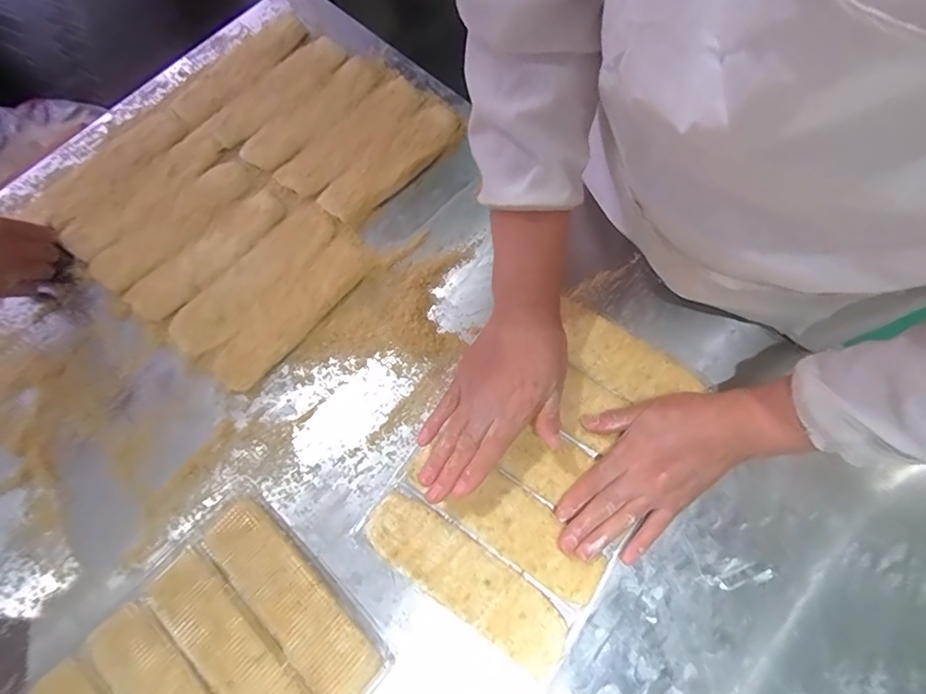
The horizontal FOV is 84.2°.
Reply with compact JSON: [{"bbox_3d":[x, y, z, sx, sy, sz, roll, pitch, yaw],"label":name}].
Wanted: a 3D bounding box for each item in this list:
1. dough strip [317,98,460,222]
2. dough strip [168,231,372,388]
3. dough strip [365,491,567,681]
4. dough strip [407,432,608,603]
[{"bbox_3d":[-0.079,-0.211,0.577,0.058,0.010,0.184,41,77,13],"label":"dough strip"},{"bbox_3d":[-0.173,-0.038,0.525,0.054,0.009,0.192,39,77,13],"label":"dough strip"},{"bbox_3d":[0.002,0.198,0.441,0.188,0.012,0.056,33,76,11],"label":"dough strip"},{"bbox_3d":[0.037,0.147,0.451,0.185,0.008,0.053,35,76,12],"label":"dough strip"}]

